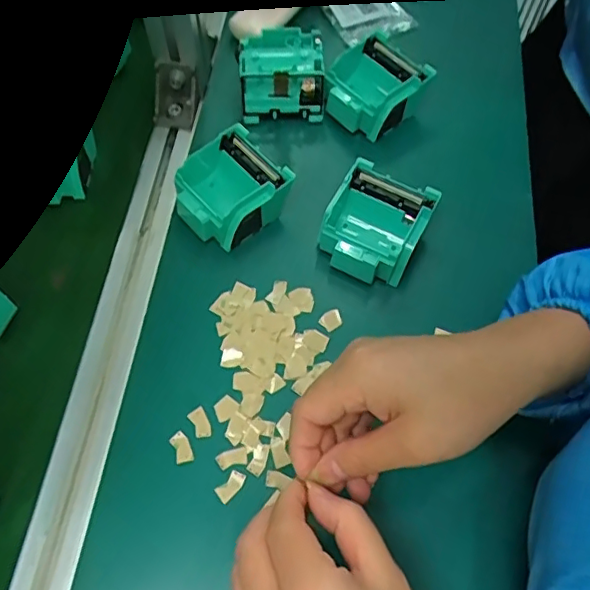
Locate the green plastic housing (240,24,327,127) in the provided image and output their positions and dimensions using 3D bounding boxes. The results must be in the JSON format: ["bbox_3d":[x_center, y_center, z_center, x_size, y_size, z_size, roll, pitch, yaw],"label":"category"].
[{"bbox_3d":[-0.012,-0.191,0.489,0.071,0.042,0.072,-3,64,-2],"label":"green plastic housing"}]

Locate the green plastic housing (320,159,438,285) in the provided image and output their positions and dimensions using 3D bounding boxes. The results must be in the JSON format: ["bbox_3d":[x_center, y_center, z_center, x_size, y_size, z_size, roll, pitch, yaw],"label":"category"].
[{"bbox_3d":[0.061,-0.054,0.428,0.072,0.039,0.084,26,67,11],"label":"green plastic housing"}]

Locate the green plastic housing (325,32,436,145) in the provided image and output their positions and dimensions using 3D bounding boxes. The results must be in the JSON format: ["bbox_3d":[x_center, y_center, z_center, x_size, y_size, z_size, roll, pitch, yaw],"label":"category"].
[{"bbox_3d":[0.067,-0.177,0.483,0.075,0.040,0.074,40,71,17],"label":"green plastic housing"}]

